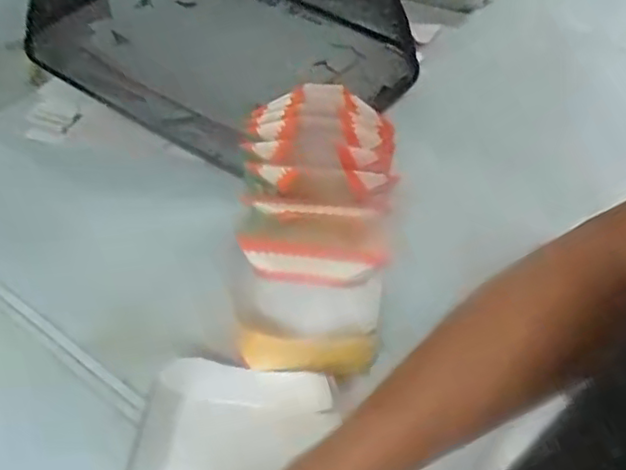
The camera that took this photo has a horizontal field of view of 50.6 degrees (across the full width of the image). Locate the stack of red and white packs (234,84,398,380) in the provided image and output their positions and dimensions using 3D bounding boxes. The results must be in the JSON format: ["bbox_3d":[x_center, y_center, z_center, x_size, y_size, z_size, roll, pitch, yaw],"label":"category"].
[{"bbox_3d":[-0.001,0.017,0.507,0.107,0.221,0.128,2,49,-1],"label":"stack of red and white packs"}]

